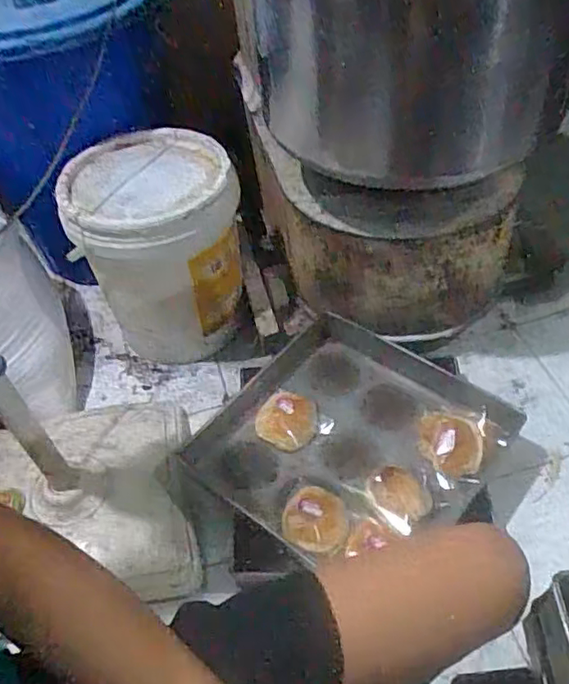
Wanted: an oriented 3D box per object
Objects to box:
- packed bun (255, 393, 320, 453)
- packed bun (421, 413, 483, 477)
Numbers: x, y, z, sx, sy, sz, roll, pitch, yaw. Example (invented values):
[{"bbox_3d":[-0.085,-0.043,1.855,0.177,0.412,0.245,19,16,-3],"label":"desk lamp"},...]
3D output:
[{"bbox_3d":[0.008,0.135,1.045,0.093,0.045,0.106,32,59,30],"label":"packed bun"},{"bbox_3d":[0.270,0.158,0.988,0.098,0.043,0.108,8,50,13],"label":"packed bun"}]

